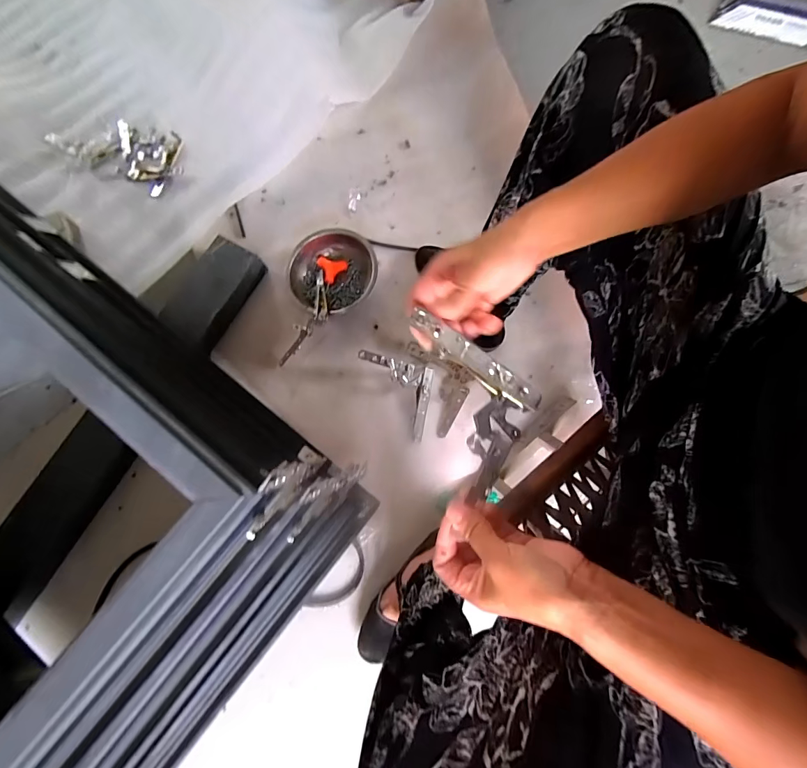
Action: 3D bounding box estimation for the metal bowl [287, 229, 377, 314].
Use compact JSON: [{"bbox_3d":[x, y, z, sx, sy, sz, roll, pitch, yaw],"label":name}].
[{"bbox_3d":[-0.141,-0.222,0.818,0.169,0.062,0.178,0,77,0],"label":"metal bowl"}]

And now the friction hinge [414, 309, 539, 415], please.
[{"bbox_3d":[0.069,-0.016,0.364,0.126,0.012,0.025,36,79,-6],"label":"friction hinge"}]

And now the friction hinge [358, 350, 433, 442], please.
[{"bbox_3d":[-0.024,0.023,0.766,0.145,0.051,0.145,11,78,2],"label":"friction hinge"}]

